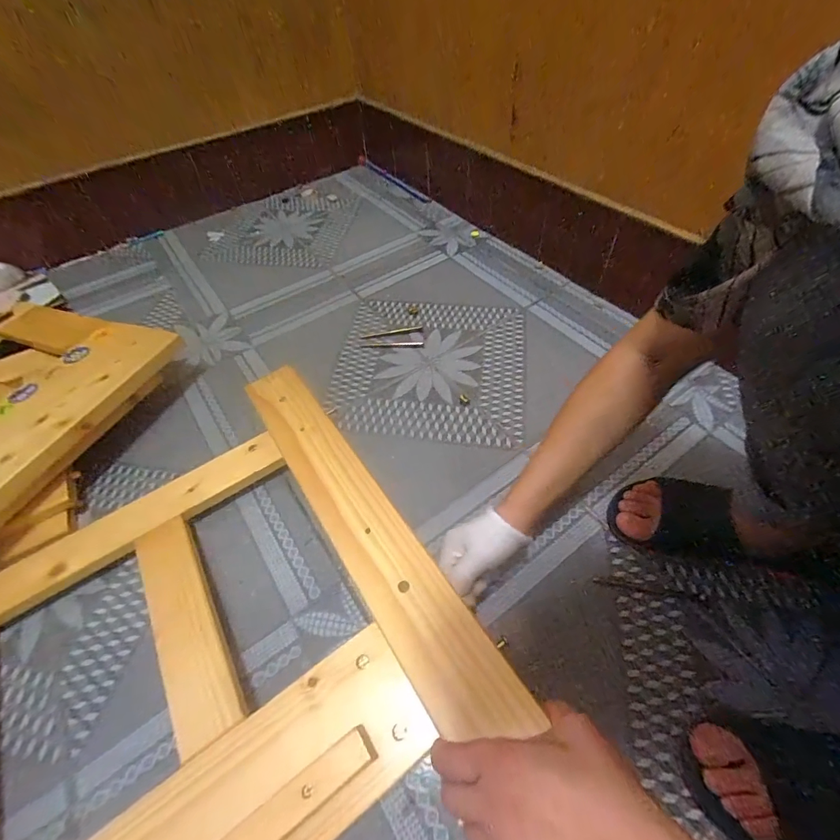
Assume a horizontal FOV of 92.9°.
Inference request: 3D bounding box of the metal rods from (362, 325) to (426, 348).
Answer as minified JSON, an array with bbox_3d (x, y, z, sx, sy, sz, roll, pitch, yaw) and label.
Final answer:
[{"bbox_3d":[-0.052,-0.156,0.750,0.113,0.004,0.055,-2,53,1],"label":"metal rods"}]

